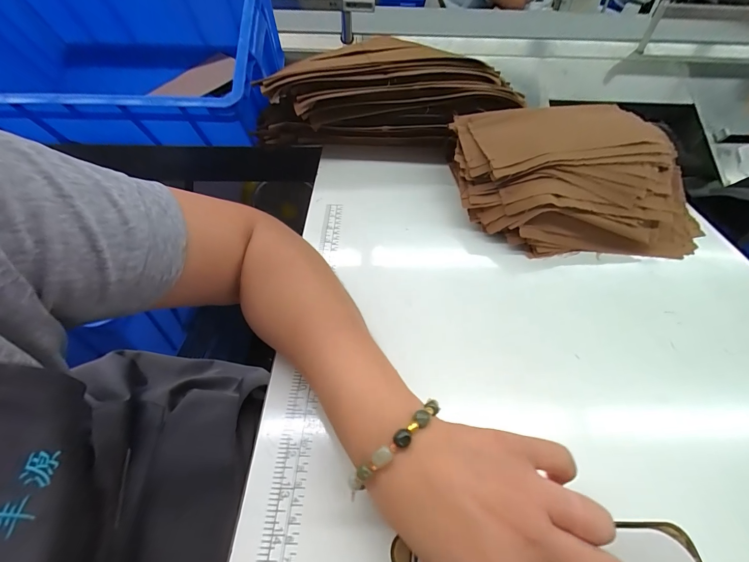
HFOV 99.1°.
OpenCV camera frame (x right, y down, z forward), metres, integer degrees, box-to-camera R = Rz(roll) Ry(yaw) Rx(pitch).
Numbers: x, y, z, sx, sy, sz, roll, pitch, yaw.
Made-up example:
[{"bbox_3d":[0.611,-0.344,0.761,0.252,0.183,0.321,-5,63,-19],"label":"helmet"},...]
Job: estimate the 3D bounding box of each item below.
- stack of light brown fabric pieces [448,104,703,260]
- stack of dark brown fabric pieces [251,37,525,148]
[{"bbox_3d":[0.253,-0.137,0.412,0.294,0.116,0.206,-2,49,-3],"label":"stack of light brown fabric pieces"},{"bbox_3d":[0.015,-0.292,0.521,0.411,0.122,0.177,4,49,2],"label":"stack of dark brown fabric pieces"}]

